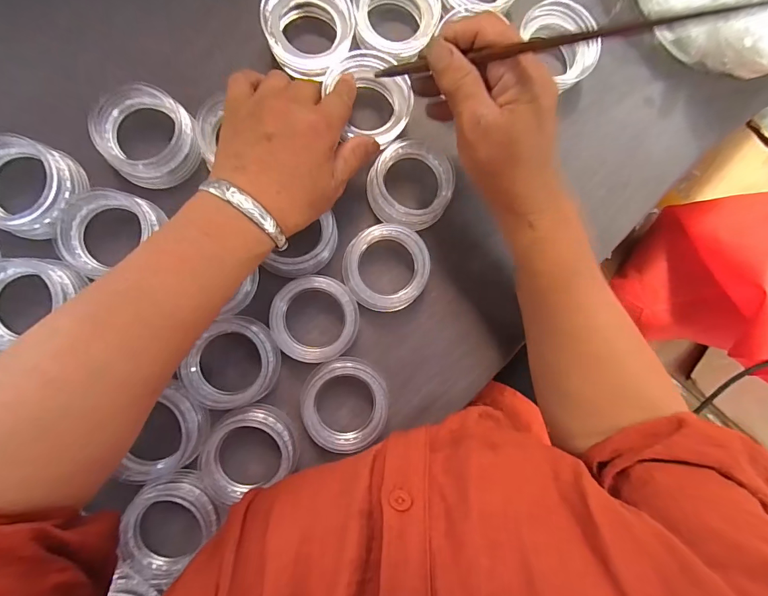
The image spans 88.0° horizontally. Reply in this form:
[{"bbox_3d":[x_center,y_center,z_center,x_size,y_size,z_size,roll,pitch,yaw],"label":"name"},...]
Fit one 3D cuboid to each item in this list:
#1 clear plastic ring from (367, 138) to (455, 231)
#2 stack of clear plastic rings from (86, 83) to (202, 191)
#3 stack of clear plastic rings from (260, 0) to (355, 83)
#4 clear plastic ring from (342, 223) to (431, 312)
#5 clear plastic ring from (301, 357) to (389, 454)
[{"bbox_3d":[0.022,-0.091,0.321,0.066,0.016,0.069,1,86,-8],"label":"clear plastic ring"},{"bbox_3d":[-0.170,-0.118,0.287,0.064,0.025,0.066,3,86,-8],"label":"stack of clear plastic rings"},{"bbox_3d":[-0.060,-0.211,0.311,0.065,0.033,0.064,43,82,-4],"label":"stack of clear plastic rings"},{"bbox_3d":[0.002,-0.024,0.312,0.065,0.024,0.066,1,86,-8],"label":"clear plastic ring"},{"bbox_3d":[-0.029,0.081,0.306,0.069,0.025,0.065,1,86,-8],"label":"clear plastic ring"}]

